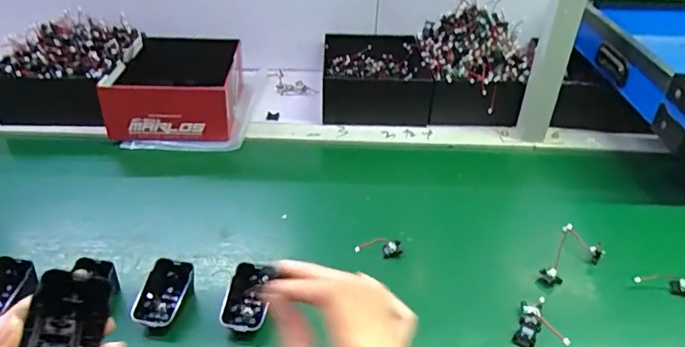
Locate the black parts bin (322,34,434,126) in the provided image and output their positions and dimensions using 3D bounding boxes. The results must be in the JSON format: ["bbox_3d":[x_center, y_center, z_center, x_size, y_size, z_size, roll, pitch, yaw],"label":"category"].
[{"bbox_3d":[0.051,-0.178,0.897,0.186,0.079,0.225,1,34,-1],"label":"black parts bin"}]

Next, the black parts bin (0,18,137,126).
[{"bbox_3d":[-0.465,-0.184,0.864,0.209,0.118,0.262,6,44,0],"label":"black parts bin"}]

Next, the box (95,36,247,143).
[{"bbox_3d":[-0.274,-0.139,0.825,0.190,0.108,0.203,-1,34,-5],"label":"box"}]

